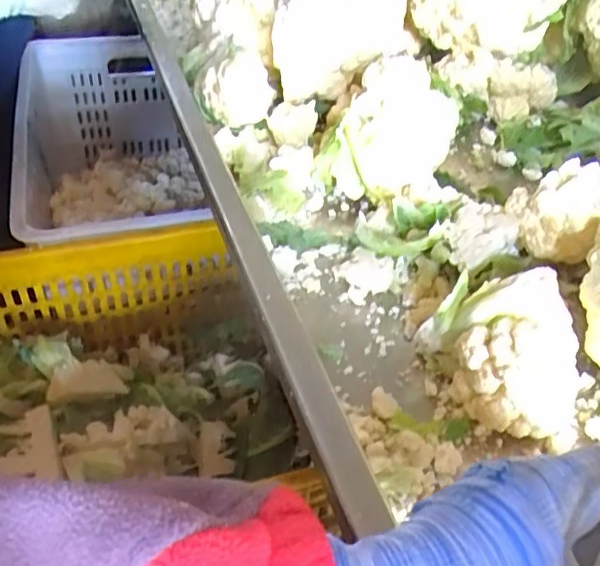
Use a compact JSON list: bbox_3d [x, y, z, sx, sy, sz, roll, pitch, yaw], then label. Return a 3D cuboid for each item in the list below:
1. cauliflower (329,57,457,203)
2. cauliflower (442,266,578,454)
[{"bbox_3d":[0.082,-0.120,0.515,0.081,0.103,0.093,20,45,16],"label":"cauliflower"},{"bbox_3d":[0.135,0.046,0.370,0.083,0.064,0.093,-11,45,-17],"label":"cauliflower"}]

